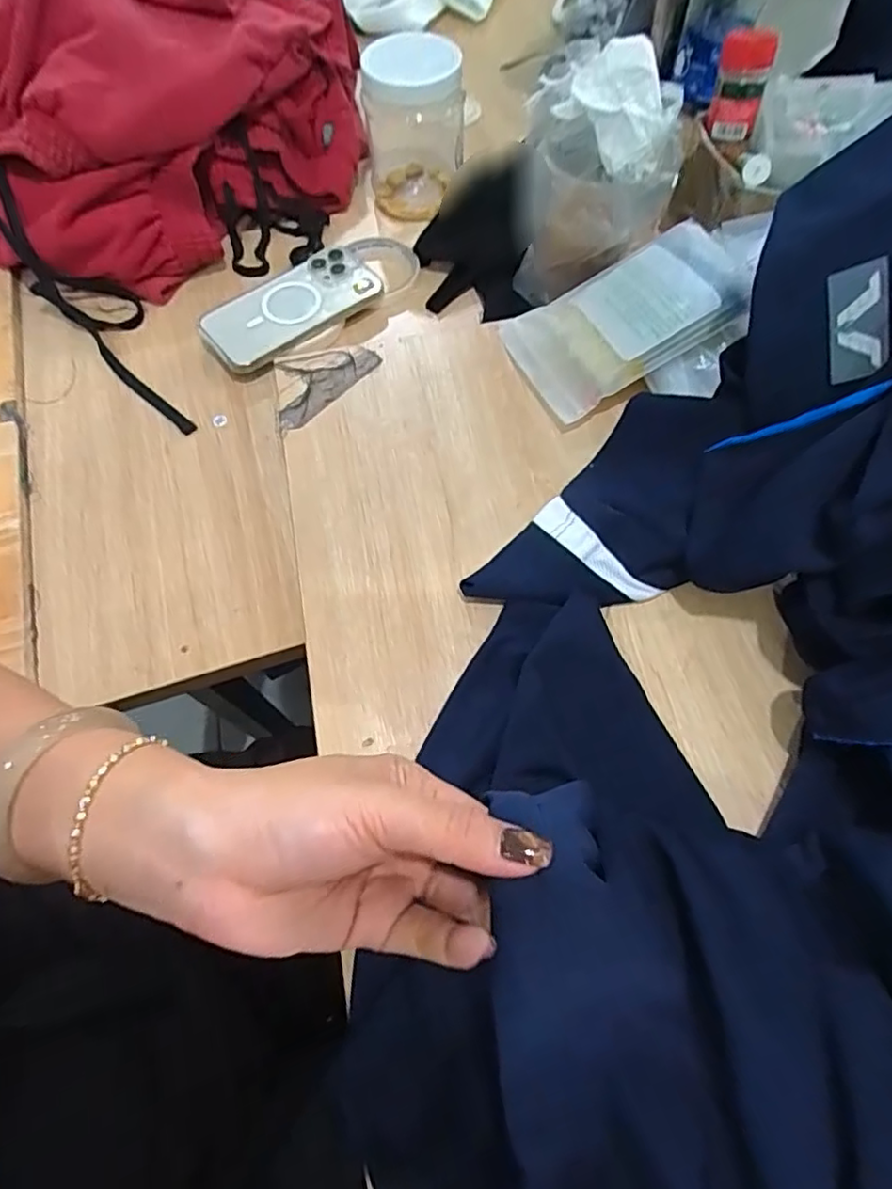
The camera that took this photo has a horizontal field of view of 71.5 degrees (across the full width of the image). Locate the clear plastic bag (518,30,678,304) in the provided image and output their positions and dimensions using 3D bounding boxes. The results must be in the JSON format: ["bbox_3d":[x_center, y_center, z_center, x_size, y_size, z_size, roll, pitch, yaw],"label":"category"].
[{"bbox_3d":[0.110,-0.301,0.465,0.112,0.168,0.068,14,66,7],"label":"clear plastic bag"}]

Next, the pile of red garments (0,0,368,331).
[{"bbox_3d":[-0.313,-0.470,0.596,0.421,0.164,0.357,9,66,5],"label":"pile of red garments"}]

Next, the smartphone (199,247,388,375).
[{"bbox_3d":[-0.141,-0.265,0.564,0.158,0.012,0.079,-41,78,-14],"label":"smartphone"}]

